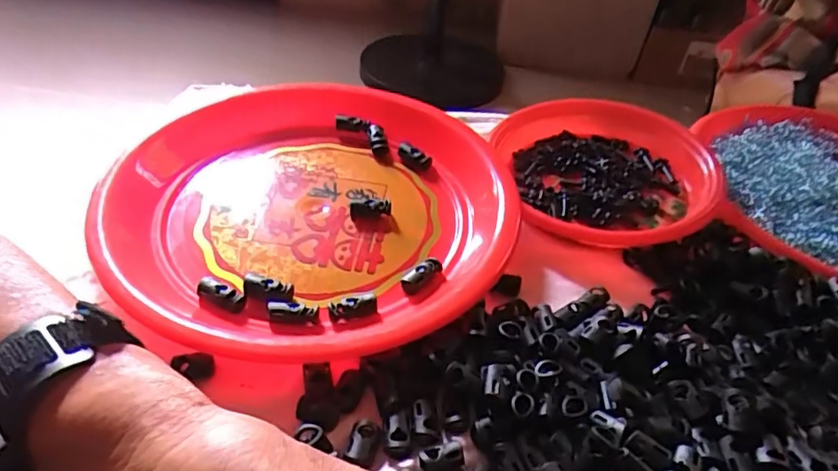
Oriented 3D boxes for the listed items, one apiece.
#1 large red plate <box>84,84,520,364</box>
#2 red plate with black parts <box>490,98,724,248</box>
[{"bbox_3d":[-0.060,-0.027,0.358,0.233,0.045,0.250,3,42,-2],"label":"large red plate"},{"bbox_3d":[0.138,-0.048,0.418,0.149,0.043,0.160,3,42,-2],"label":"red plate with black parts"}]

